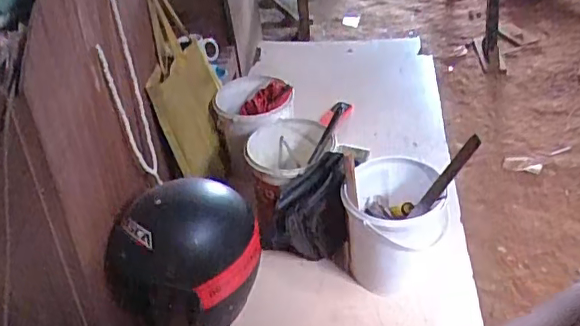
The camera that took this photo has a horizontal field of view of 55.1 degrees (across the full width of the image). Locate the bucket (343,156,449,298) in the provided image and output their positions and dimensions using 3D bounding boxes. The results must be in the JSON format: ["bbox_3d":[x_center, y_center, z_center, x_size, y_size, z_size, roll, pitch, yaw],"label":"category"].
[{"bbox_3d":[0.189,0.139,1.022,0.175,0.224,0.186,-1,35,9],"label":"bucket"}]

